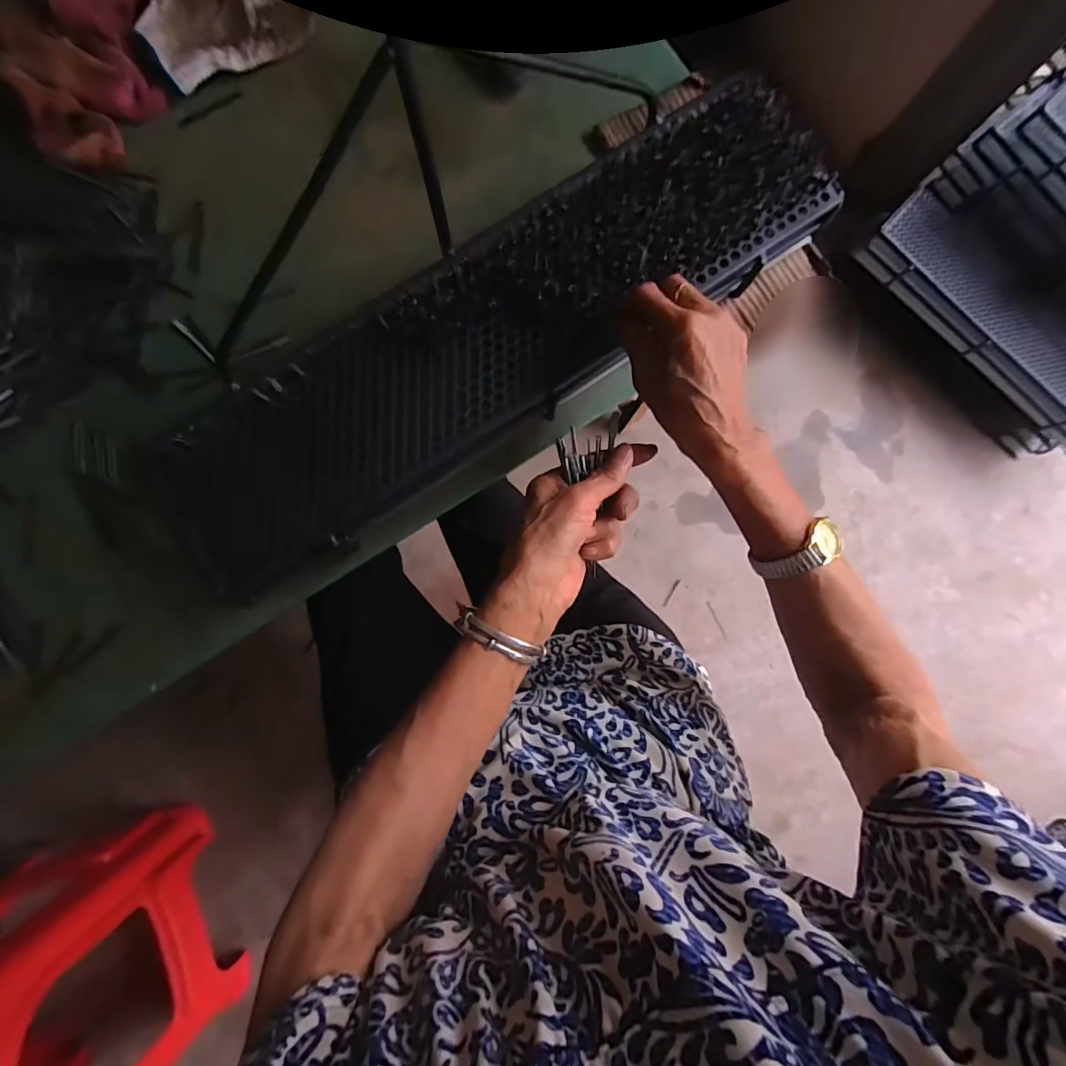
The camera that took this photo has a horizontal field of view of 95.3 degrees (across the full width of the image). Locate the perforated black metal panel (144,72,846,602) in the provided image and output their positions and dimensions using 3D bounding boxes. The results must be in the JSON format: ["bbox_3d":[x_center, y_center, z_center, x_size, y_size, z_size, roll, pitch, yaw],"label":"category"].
[{"bbox_3d":[-0.030,-0.157,0.393,0.591,0.046,0.142,-34,87,-1],"label":"perforated black metal panel"}]

